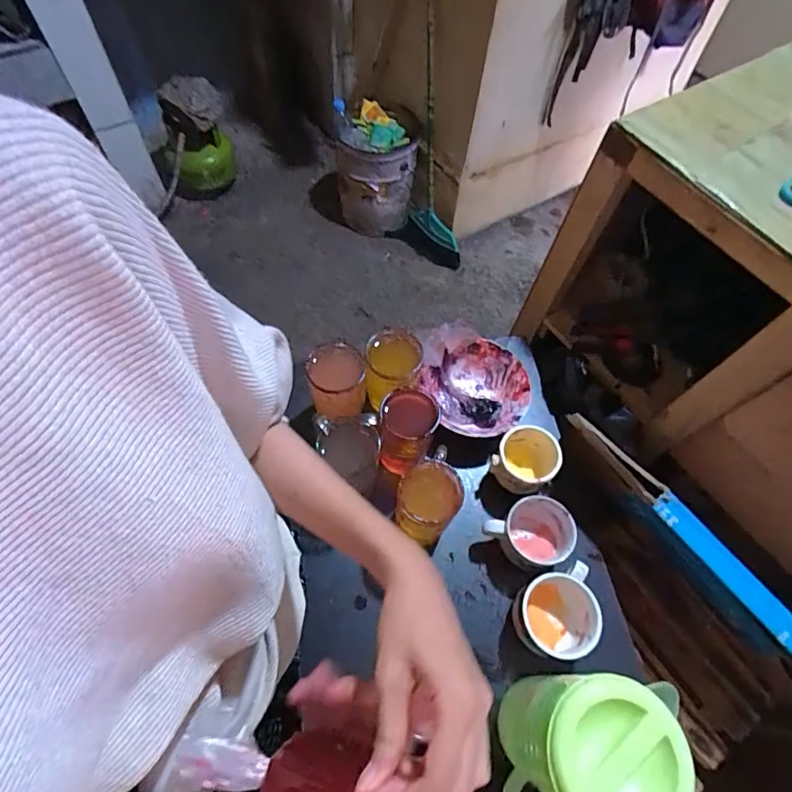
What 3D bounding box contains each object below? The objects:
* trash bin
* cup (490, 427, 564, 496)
[{"bbox_3d":[-0.074,-0.801,1.773,0.274,0.333,0.271,9,60,3],"label":"trash bin"},{"bbox_3d":[0.171,0.087,0.652,0.084,0.075,0.070,-37,67,-21],"label":"cup"}]

